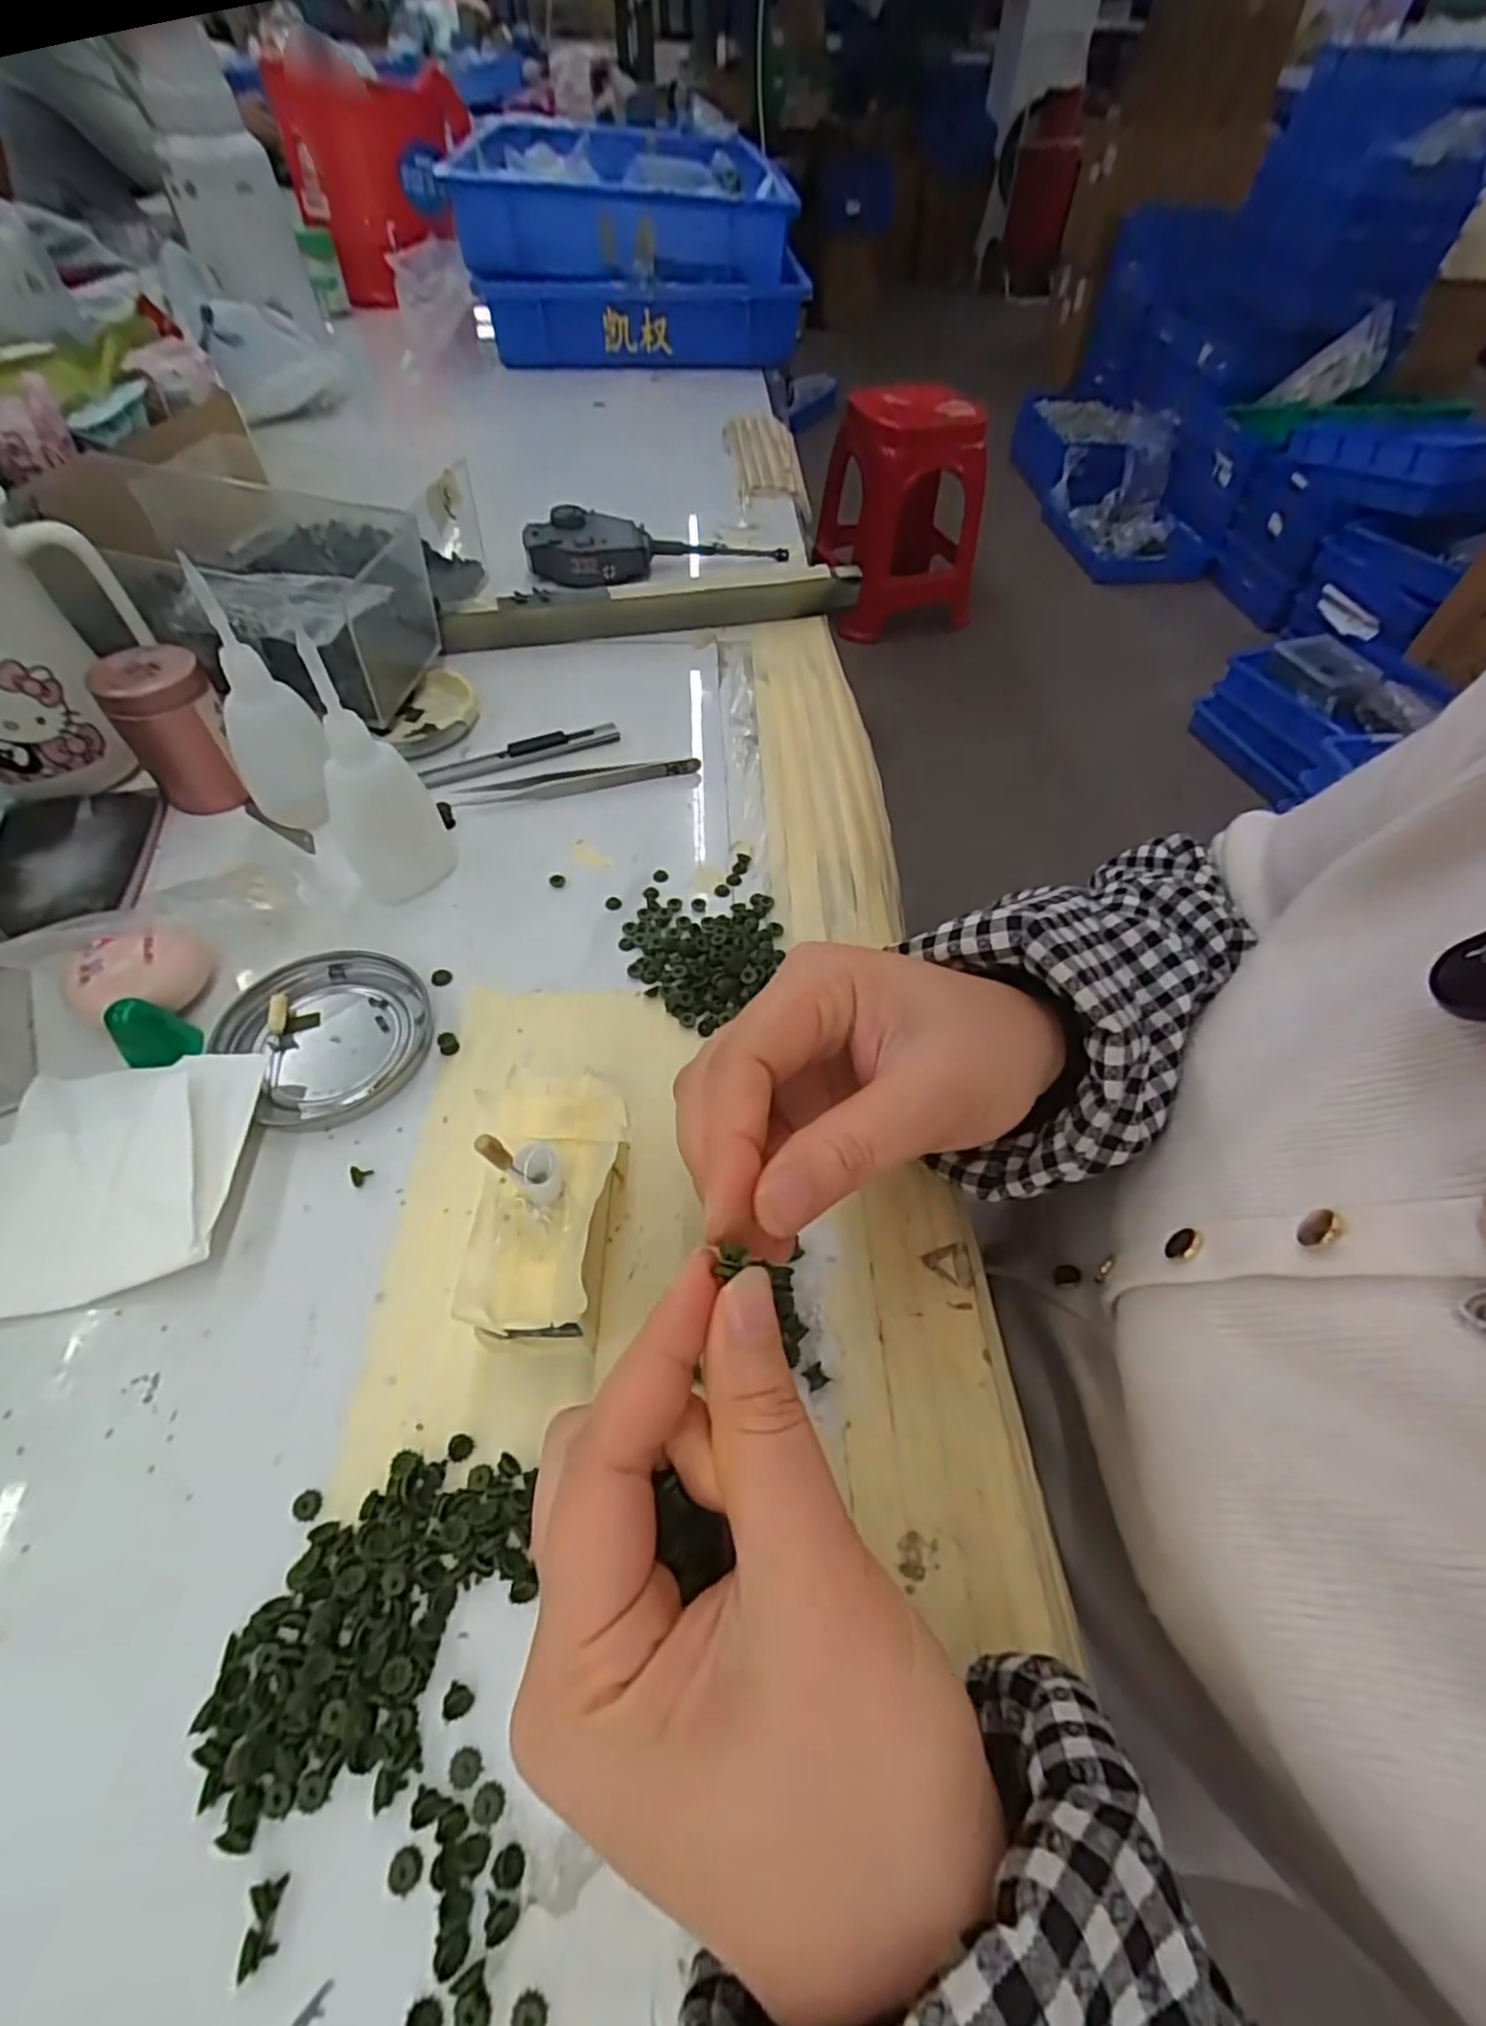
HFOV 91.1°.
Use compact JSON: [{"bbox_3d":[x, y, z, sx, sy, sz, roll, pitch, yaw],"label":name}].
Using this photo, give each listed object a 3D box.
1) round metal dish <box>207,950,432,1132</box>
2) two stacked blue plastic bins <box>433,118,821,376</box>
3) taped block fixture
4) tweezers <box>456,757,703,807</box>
[{"bbox_3d":[-0.163,0.006,0.289,0.072,0.008,0.077,2,54,-2],"label":"round metal dish"},{"bbox_3d":[-0.153,-0.939,0.887,0.347,0.152,0.486,-9,55,-10],"label":"two stacked blue plastic bins"},{"bbox_3d":[-0.061,0.061,0.230,0.044,0.047,0.084,4,54,-1],"label":"taped block fixture"},{"bbox_3d":[-0.087,-0.122,0.384,0.127,0.010,0.015,-7,55,-9],"label":"tweezers"}]

